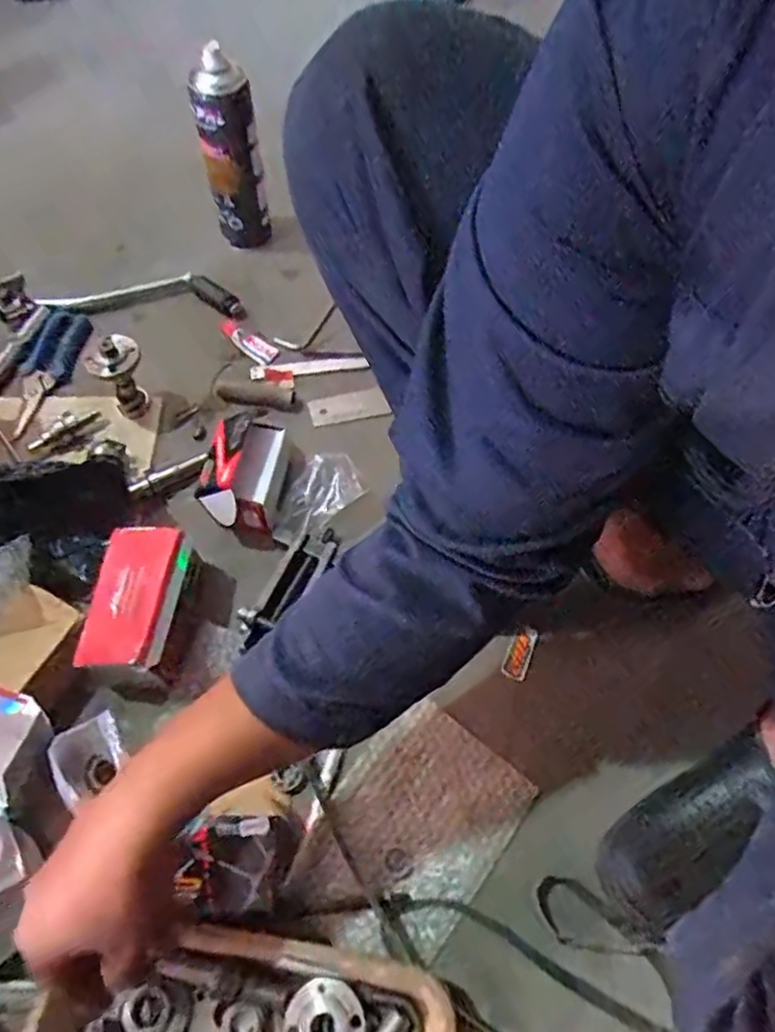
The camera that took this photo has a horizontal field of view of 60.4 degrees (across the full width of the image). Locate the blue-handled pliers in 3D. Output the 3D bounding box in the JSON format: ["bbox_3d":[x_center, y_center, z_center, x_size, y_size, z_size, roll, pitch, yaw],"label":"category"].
[{"bbox_3d":[-0.386,-0.163,0.747,0.062,0.034,0.180,10,61,5],"label":"blue-handled pliers"}]

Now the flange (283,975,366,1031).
[{"bbox_3d":[-0.043,0.347,0.452,0.054,0.014,0.054,1,61,-1],"label":"flange"}]

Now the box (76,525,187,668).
[{"bbox_3d":[-0.213,0.065,0.557,0.074,0.023,0.124,9,61,4],"label":"box"}]

